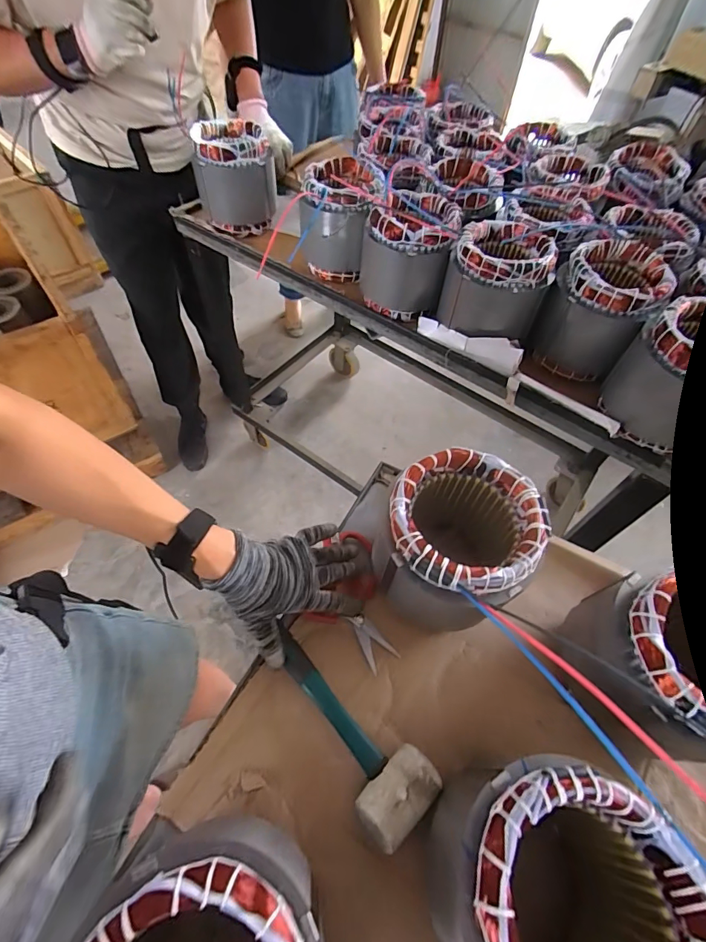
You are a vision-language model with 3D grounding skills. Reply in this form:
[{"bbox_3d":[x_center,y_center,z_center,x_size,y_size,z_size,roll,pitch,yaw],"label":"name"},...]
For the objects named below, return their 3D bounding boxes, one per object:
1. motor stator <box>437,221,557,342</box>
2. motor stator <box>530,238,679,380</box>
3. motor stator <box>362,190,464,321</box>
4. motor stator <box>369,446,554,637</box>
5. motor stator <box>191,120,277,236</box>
[{"bbox_3d":[0.224,-0.295,0.666,0.144,0.138,0.134,1,56,-2],"label":"motor stator"},{"bbox_3d":[0.383,-0.252,0.662,0.143,0.153,0.152,32,60,17],"label":"motor stator"},{"bbox_3d":[0.093,-0.376,0.723,0.150,0.154,0.149,14,57,7],"label":"motor stator"},{"bbox_3d":[0.104,0.079,0.440,0.138,0.150,0.142,31,60,17],"label":"motor stator"},{"bbox_3d":[-0.245,-0.601,0.859,0.143,0.155,0.143,-19,59,-15],"label":"motor stator"}]

